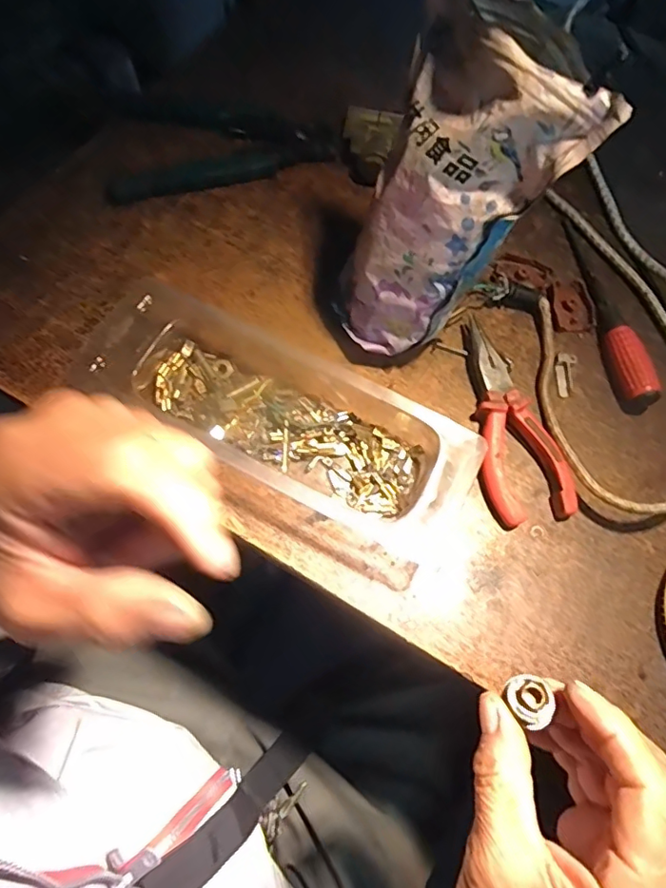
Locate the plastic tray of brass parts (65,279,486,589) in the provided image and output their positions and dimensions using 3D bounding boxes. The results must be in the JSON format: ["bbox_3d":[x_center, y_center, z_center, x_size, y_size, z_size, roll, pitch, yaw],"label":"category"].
[{"bbox_3d":[-0.040,-0.014,0.338,0.251,0.037,0.113,28,69,11],"label":"plastic tray of brass parts"}]

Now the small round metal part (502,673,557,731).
[{"bbox_3d":[0.086,0.111,0.236,0.019,0.005,0.020,0,67,-1],"label":"small round metal part"}]

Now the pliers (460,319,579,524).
[{"bbox_3d":[0.109,-0.017,0.356,0.053,0.016,0.142,-16,68,-8],"label":"pliers"}]

